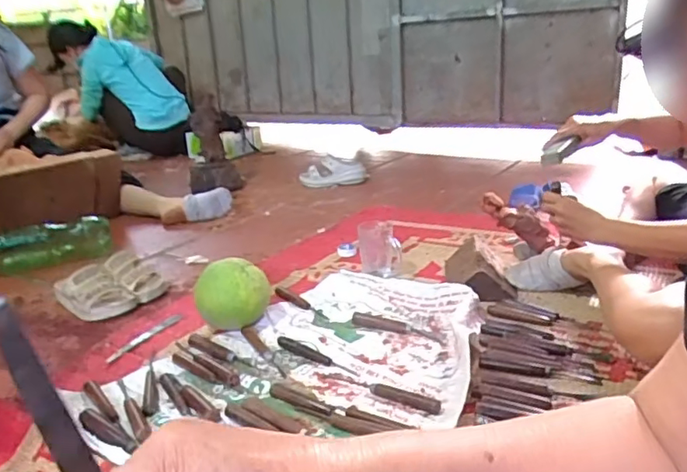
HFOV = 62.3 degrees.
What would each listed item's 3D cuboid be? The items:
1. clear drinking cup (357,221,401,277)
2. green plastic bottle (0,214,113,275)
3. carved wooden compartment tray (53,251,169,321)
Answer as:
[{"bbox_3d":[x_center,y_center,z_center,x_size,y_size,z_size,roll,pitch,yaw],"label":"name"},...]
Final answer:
[{"bbox_3d":[0.083,0.029,1.295,0.099,0.105,0.092,0,19,3],"label":"clear drinking cup"},{"bbox_3d":[-0.742,0.015,1.395,0.314,0.098,0.089,-11,22,-26],"label":"green plastic bottle"},{"bbox_3d":[-0.463,0.096,1.140,0.176,0.077,0.144,-18,25,-39],"label":"carved wooden compartment tray"}]

